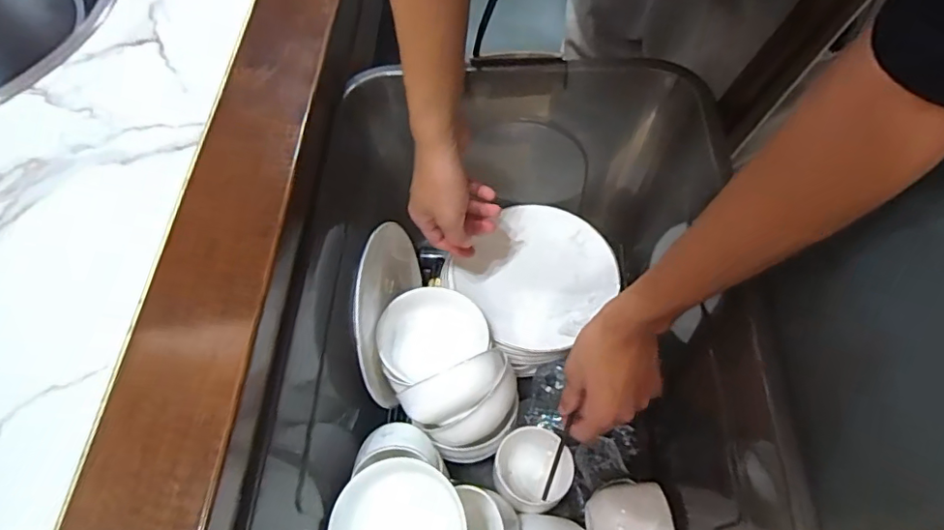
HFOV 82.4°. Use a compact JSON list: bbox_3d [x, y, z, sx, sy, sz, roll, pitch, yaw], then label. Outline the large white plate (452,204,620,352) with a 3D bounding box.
[{"bbox_3d":[0.076,0.009,0.614,0.150,0.021,0.166,41,68,20],"label":"large white plate"}]

